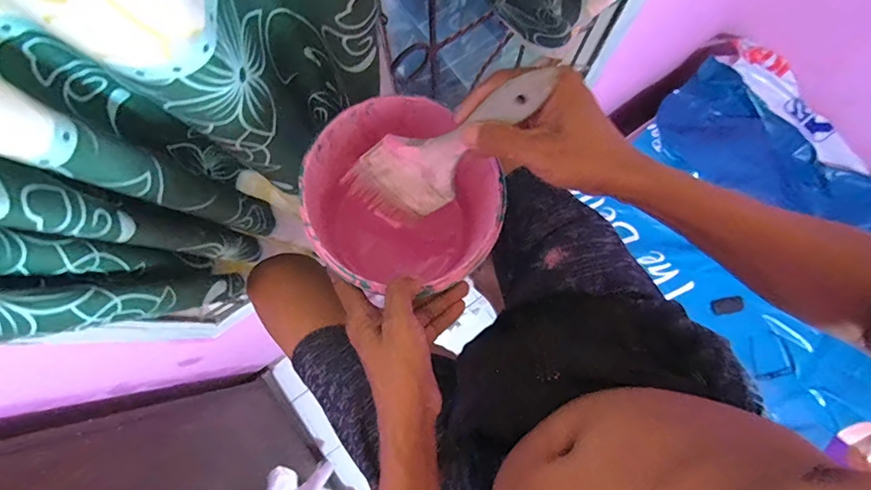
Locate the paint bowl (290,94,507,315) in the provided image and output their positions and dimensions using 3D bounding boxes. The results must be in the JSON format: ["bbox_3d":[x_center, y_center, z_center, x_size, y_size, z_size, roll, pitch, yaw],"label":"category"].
[{"bbox_3d":[-0.023,-0.034,0.427,0.161,0.126,0.161,0,79,1],"label":"paint bowl"}]

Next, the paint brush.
[{"bbox_3d":[0.003,-0.067,0.342,0.072,0.190,0.009,40,47,-21],"label":"paint brush"}]

